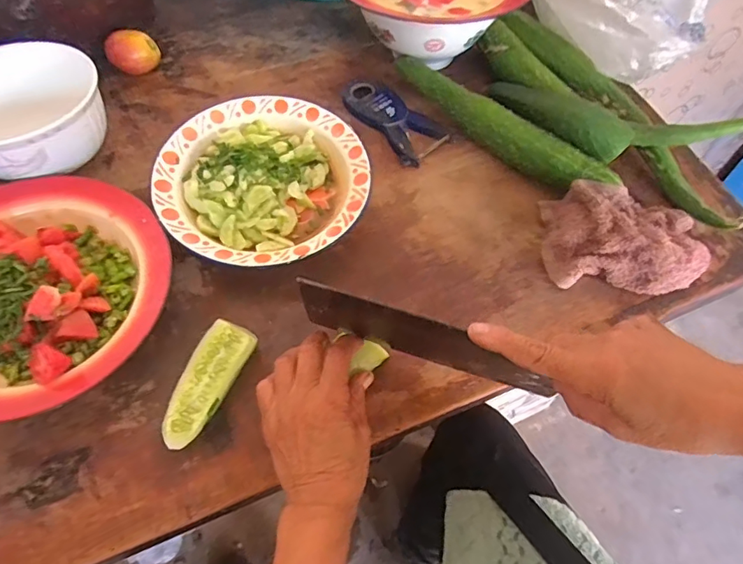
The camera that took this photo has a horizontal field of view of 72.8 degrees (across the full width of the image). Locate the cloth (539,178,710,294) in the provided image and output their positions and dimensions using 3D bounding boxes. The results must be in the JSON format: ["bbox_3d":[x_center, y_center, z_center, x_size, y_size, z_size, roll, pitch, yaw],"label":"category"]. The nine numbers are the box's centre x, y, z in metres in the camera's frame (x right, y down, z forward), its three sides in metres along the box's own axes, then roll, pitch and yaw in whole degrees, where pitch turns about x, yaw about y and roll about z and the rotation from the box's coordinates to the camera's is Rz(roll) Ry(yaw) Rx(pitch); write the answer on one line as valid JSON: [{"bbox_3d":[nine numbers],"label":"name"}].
[{"bbox_3d":[0.253,-0.043,0.496,0.154,0.044,0.101,6,58,2],"label":"cloth"}]

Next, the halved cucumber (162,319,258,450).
[{"bbox_3d":[-0.140,0.086,0.427,0.043,0.028,0.107,22,60,11],"label":"halved cucumber"}]

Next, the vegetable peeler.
[{"bbox_3d":[0.023,-0.196,0.597,0.070,0.018,0.140,-38,67,-23],"label":"vegetable peeler"}]

